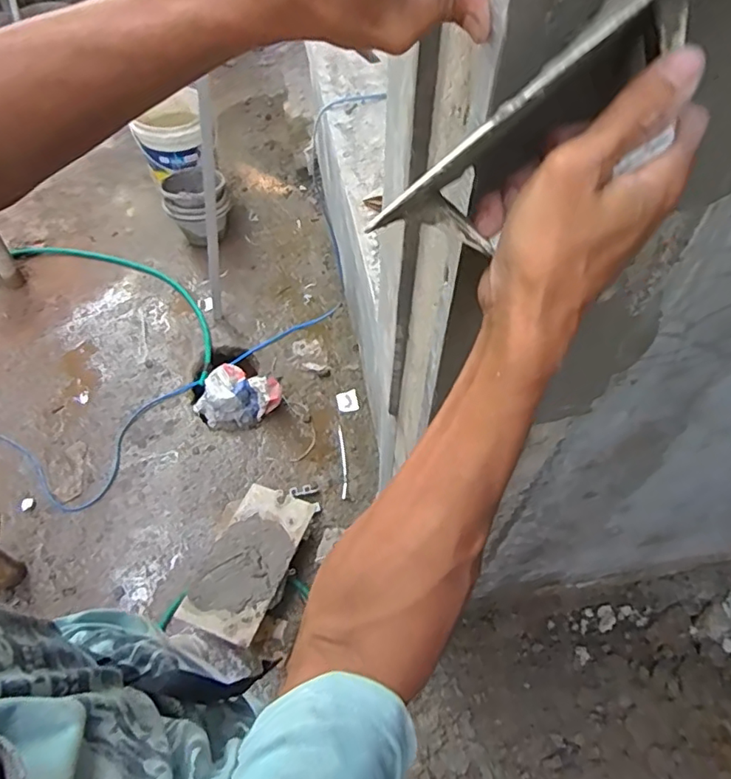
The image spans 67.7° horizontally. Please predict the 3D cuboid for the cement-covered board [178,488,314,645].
[{"bbox_3d":[-0.289,0.420,1.381,0.197,0.029,0.400,16,47,11],"label":"cement-covered board"}]

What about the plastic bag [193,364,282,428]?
[{"bbox_3d":[-0.411,0.021,1.741,0.267,0.126,0.154,-11,57,-9],"label":"plastic bag"}]

